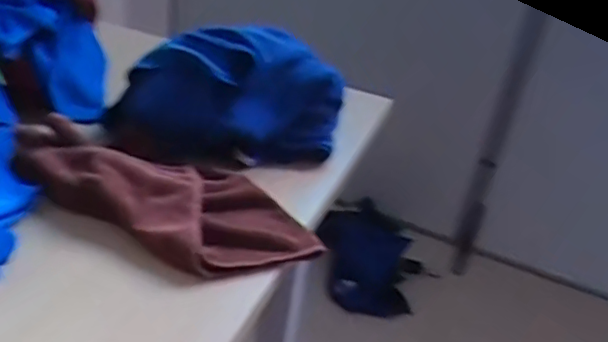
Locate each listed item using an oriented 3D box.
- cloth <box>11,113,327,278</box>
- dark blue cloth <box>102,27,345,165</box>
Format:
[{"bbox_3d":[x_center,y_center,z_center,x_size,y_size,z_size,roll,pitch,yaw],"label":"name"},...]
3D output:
[{"bbox_3d":[-0.172,0.013,0.671,0.393,0.050,0.152,21,34,21],"label":"cloth"},{"bbox_3d":[-0.094,-0.102,0.793,0.280,0.138,0.170,11,31,5],"label":"dark blue cloth"}]

